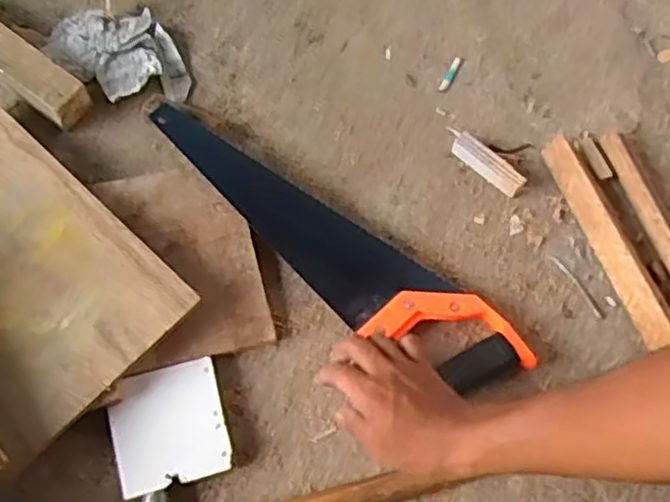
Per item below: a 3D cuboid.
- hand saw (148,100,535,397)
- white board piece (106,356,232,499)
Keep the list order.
[{"bbox_3d":[-0.009,-0.006,0.697,0.429,0.032,0.092,36,70,9],"label":"hand saw"},{"bbox_3d":[-0.146,0.153,0.622,0.095,0.004,0.102,-14,68,-12],"label":"white board piece"}]

